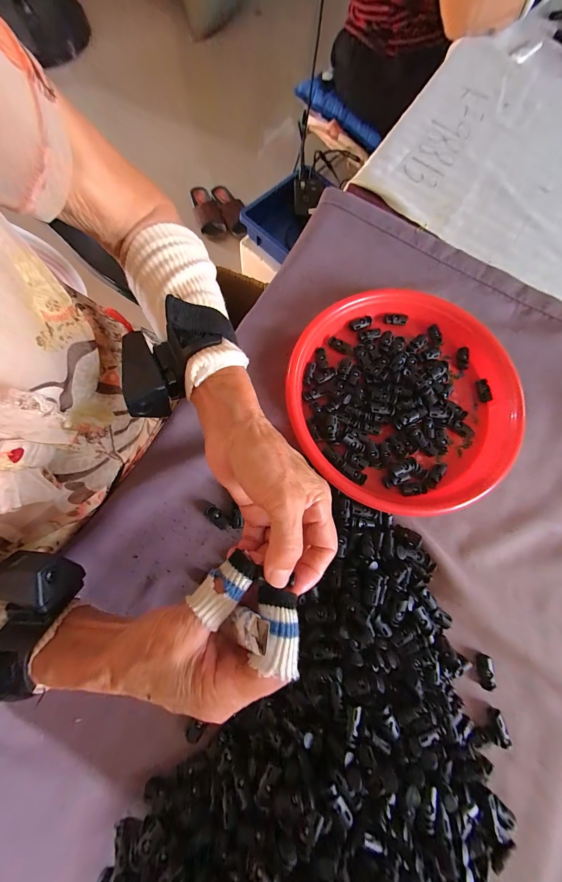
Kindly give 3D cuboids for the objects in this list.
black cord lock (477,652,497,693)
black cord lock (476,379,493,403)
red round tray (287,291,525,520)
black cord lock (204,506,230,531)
[{"bbox_3d":[0.195,0.219,0.287,0.013,0.009,0.028,9,63,0],"label":"black cord lock"},{"bbox_3d":[0.239,-0.059,0.358,0.009,0.008,0.027,-10,76,-4],"label":"black cord lock"},{"bbox_3d":[0.138,-0.050,0.342,0.252,0.026,0.246,0,76,-2],"label":"red round tray"},{"bbox_3d":[-0.065,0.078,0.311,0.028,0.006,0.014,43,78,8],"label":"black cord lock"}]

